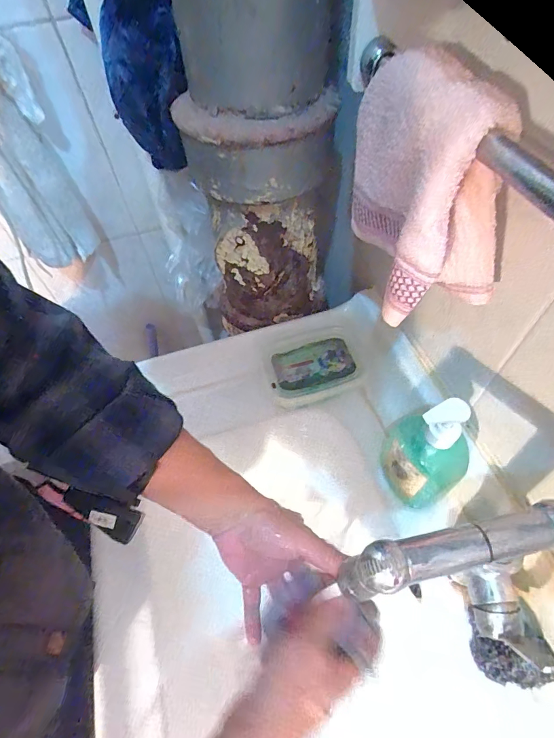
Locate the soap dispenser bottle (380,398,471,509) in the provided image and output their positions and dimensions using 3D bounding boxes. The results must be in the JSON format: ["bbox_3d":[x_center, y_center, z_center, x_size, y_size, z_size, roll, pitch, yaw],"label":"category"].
[{"bbox_3d":[0.161,0.093,0.424,0.083,0.176,0.058,30,62,22],"label":"soap dispenser bottle"}]

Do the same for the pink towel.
[{"bbox_3d":[0.115,-0.143,0.301,0.085,0.143,0.148,-10,55,-4],"label":"pink towel"}]

